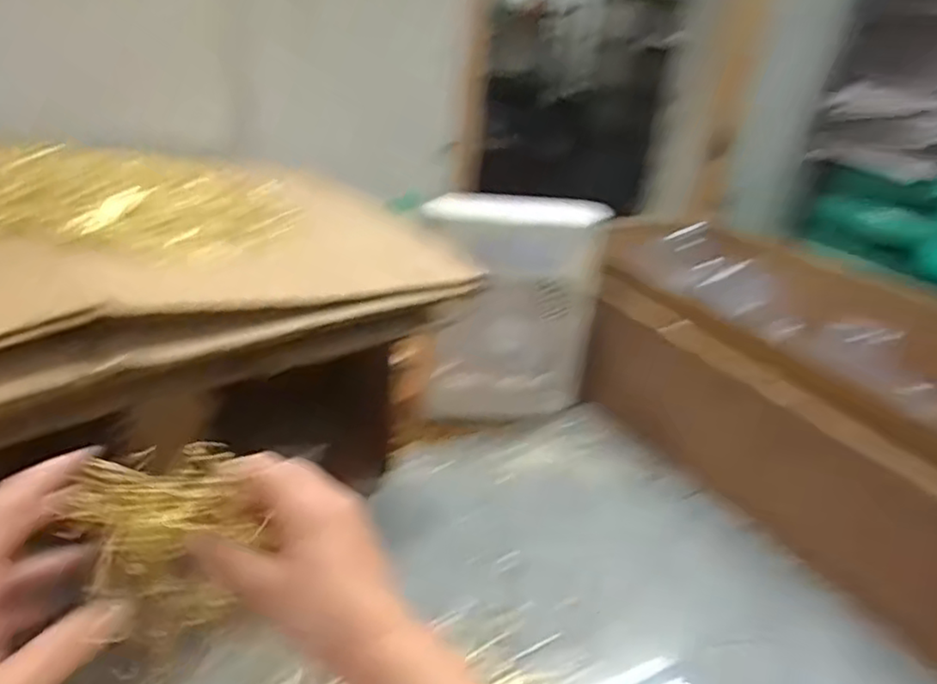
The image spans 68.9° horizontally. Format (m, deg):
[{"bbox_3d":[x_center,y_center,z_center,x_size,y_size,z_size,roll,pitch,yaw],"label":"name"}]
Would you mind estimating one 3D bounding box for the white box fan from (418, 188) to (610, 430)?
[{"bbox_3d":[0.051,-0.033,0.812,0.207,0.256,0.058,3,27,-6],"label":"white box fan"}]

